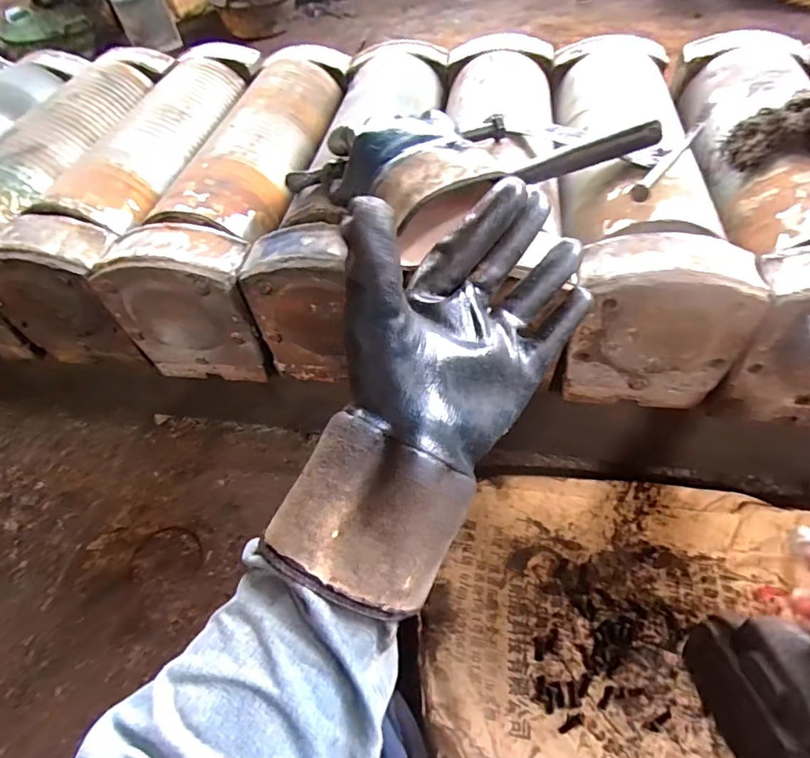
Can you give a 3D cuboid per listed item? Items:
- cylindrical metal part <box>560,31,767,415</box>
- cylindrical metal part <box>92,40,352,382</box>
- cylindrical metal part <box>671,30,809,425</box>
[{"bbox_3d":[0.280,-0.230,0.647,0.161,0.170,0.518,6,53,9],"label":"cylindrical metal part"},{"bbox_3d":[-0.200,-0.278,0.727,0.165,0.161,0.565,4,53,8],"label":"cylindrical metal part"},{"bbox_3d":[0.427,-0.222,0.614,0.165,0.150,0.535,3,53,7],"label":"cylindrical metal part"}]

